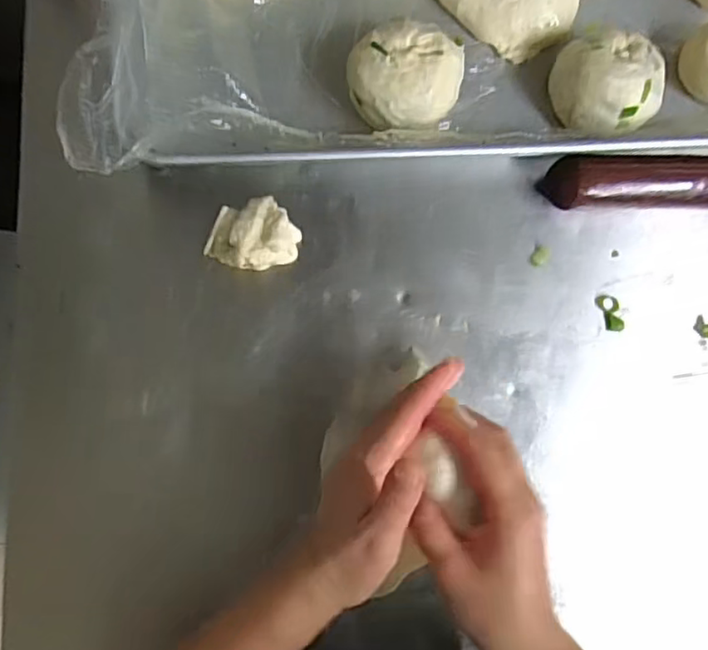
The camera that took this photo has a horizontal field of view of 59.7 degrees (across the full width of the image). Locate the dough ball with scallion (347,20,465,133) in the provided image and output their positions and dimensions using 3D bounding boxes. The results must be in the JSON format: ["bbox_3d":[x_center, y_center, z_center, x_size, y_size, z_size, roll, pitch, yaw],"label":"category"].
[{"bbox_3d":[0.036,-0.171,0.433,0.080,0.052,0.069,5,84,-6],"label":"dough ball with scallion"}]

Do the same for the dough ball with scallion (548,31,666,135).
[{"bbox_3d":[0.184,-0.173,0.449,0.065,0.049,0.065,1,85,-7],"label":"dough ball with scallion"}]

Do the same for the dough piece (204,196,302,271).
[{"bbox_3d":[-0.071,-0.061,0.428,0.062,0.028,0.048,-17,87,-8],"label":"dough piece"}]

